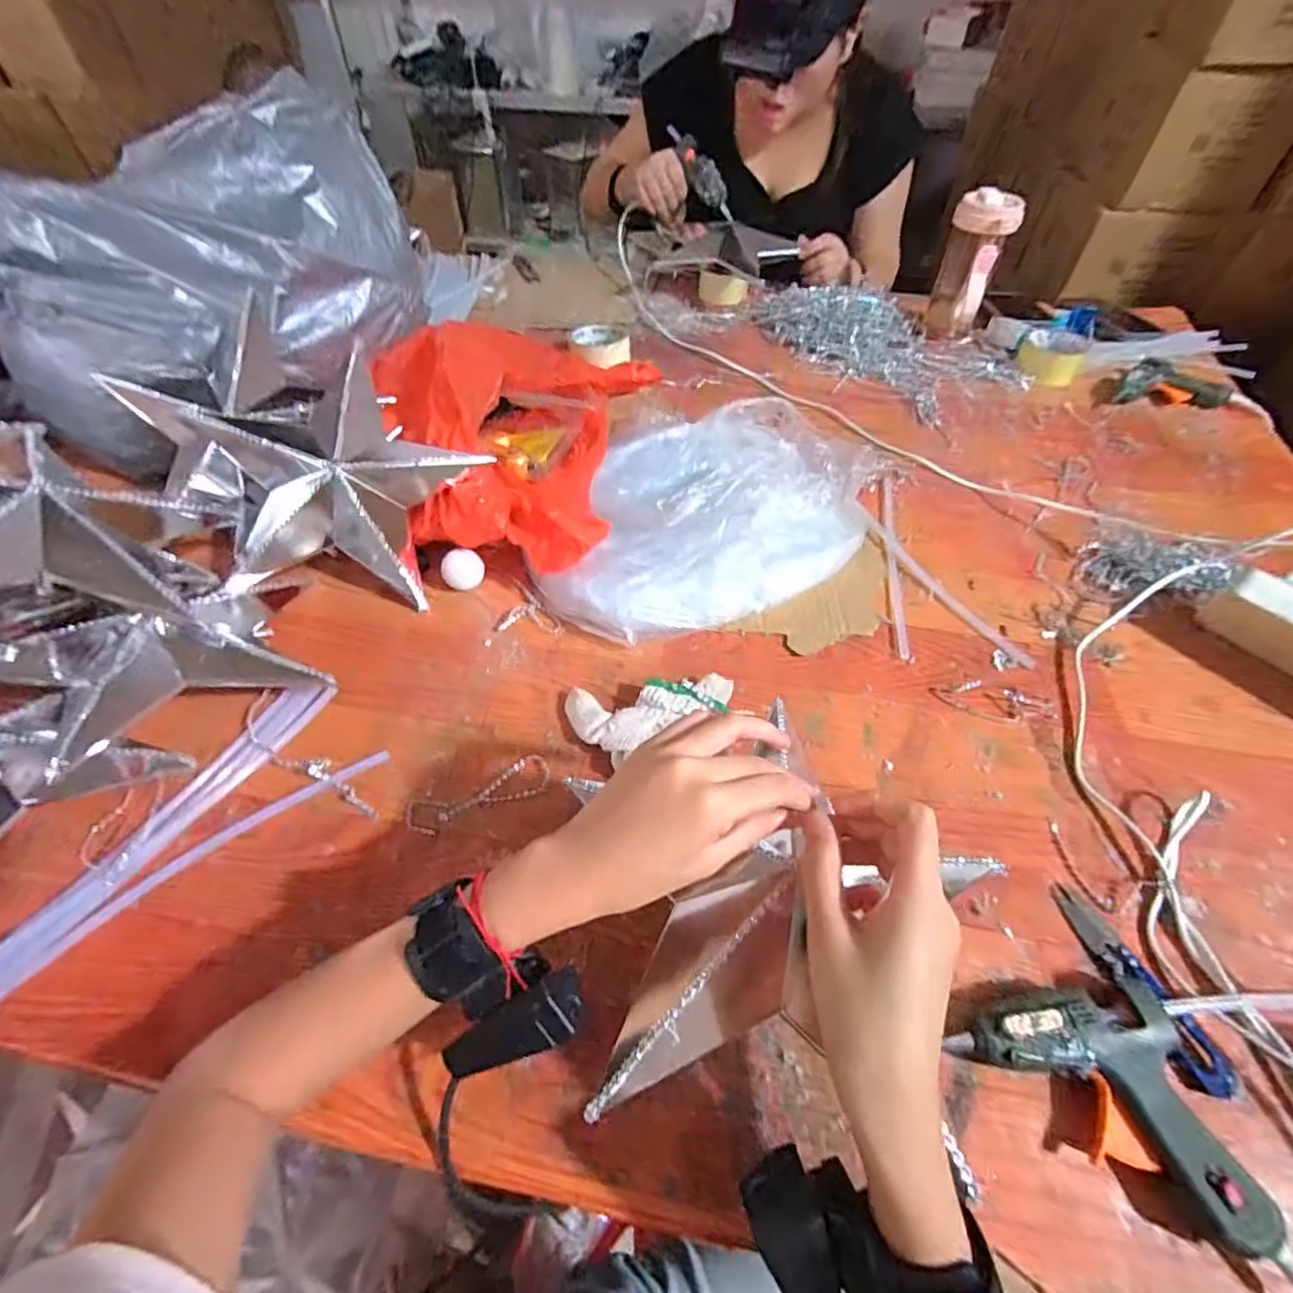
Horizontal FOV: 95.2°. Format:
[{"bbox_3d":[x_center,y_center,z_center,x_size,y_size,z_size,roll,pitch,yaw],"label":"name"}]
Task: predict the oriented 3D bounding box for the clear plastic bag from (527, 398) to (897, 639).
[{"bbox_3d":[0.086,-0.174,0.629,0.292,0.074,0.449,21,55,14],"label":"clear plastic bag"}]

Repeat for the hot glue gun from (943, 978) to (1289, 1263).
[{"bbox_3d":[0.261,0.232,0.332,0.144,0.033,0.095,30,58,20],"label":"hot glue gun"}]

